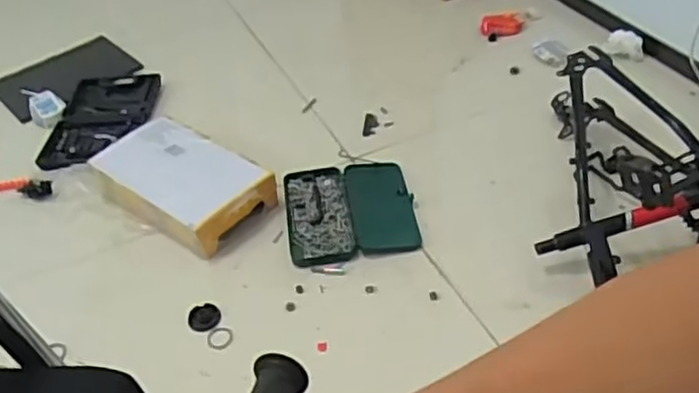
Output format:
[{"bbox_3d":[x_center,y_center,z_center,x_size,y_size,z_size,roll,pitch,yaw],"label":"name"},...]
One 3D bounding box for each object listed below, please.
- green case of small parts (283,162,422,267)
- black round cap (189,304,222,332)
[{"bbox_3d":[0.001,0.025,1.364,0.247,0.050,0.255,-7,42,-3],"label":"green case of small parts"},{"bbox_3d":[-0.250,0.207,1.205,0.055,0.008,0.055,-2,42,2],"label":"black round cap"}]

